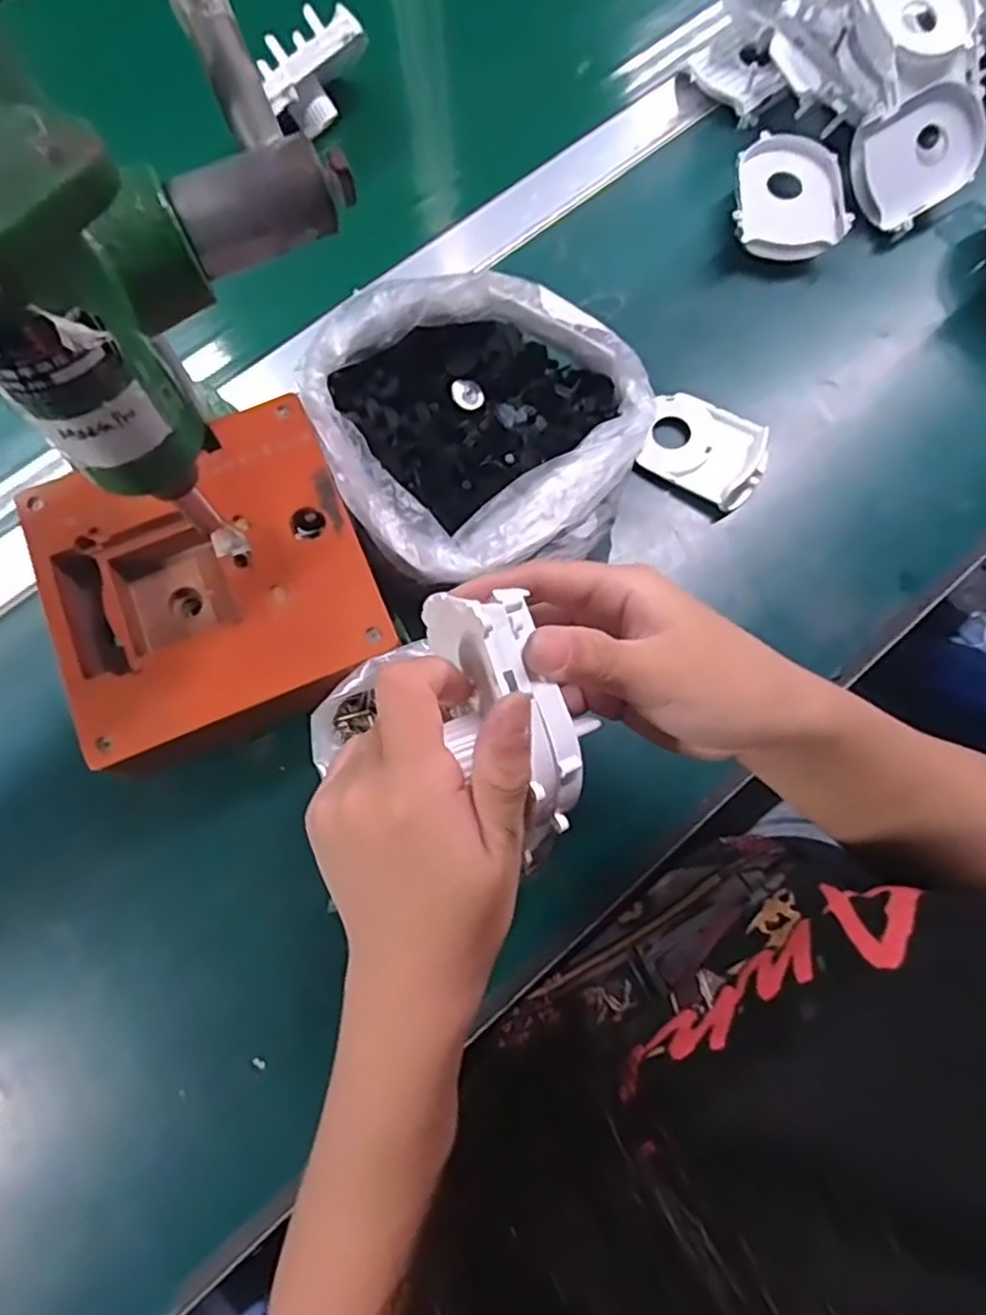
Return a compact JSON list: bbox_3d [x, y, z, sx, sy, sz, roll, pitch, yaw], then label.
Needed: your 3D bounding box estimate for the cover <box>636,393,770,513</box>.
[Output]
[{"bbox_3d":[0.129,-0.127,0.433,0.074,0.012,0.058,34,78,8],"label":"cover"}]

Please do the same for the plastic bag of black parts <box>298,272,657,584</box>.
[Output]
[{"bbox_3d":[-0.009,-0.134,0.406,0.180,0.064,0.162,-42,79,-9],"label":"plastic bag of black parts"}]

